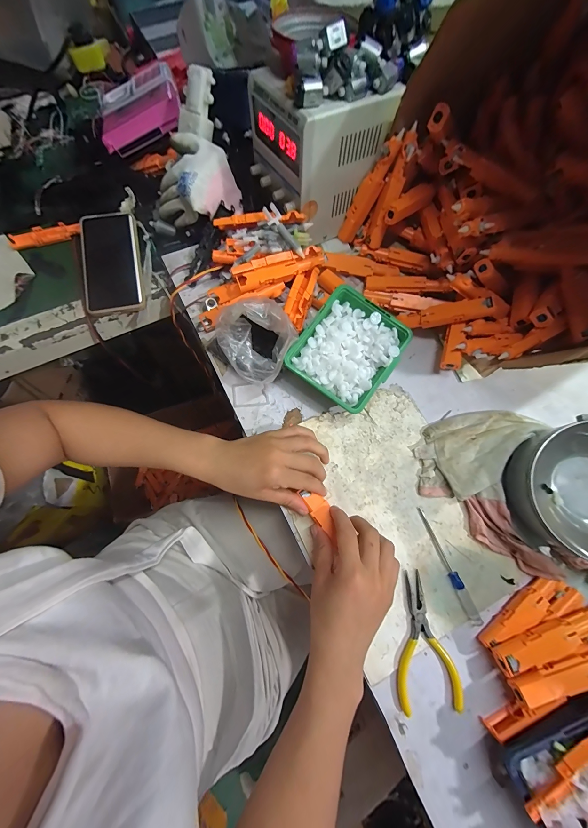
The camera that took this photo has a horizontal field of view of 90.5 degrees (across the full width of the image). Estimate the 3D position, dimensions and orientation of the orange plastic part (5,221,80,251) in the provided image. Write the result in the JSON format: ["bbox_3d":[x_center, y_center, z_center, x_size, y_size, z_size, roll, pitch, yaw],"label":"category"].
[{"bbox_3d":[-0.395,-0.283,0.464,0.107,0.015,0.024,-20,73,-9],"label":"orange plastic part"}]

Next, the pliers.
[{"bbox_3d":[0.138,0.241,0.313,0.061,0.010,0.125,0,71,-2],"label":"pliers"}]

